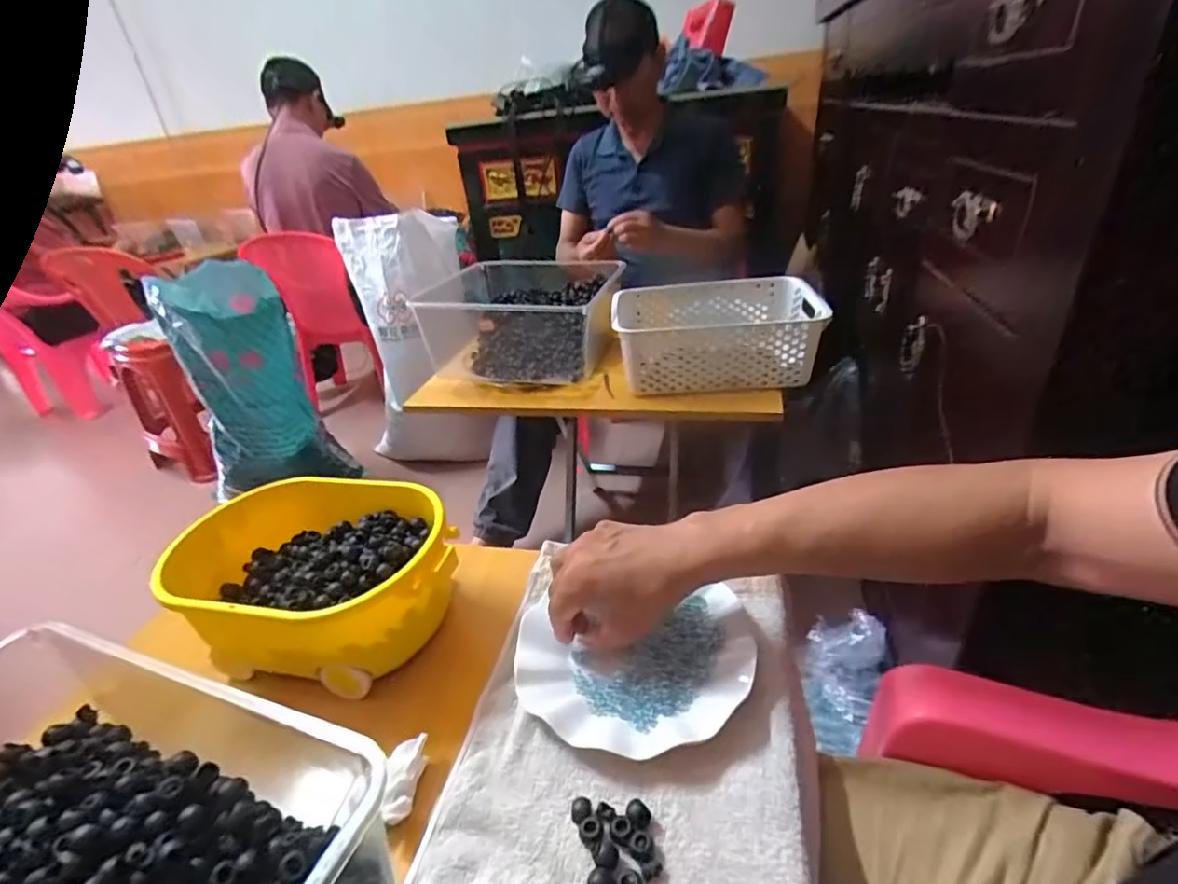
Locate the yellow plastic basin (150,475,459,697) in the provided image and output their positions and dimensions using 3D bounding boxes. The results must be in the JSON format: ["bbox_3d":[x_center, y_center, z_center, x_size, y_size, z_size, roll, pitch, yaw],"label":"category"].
[{"bbox_3d":[-0.237,0.115,0.499,0.258,0.093,0.164,1,31,12],"label":"yellow plastic basin"}]

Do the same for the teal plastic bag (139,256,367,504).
[{"bbox_3d":[-0.863,-0.128,1.447,0.326,0.557,0.285,-23,34,-26],"label":"teal plastic bag"}]

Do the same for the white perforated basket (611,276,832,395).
[{"bbox_3d":[0.202,-0.178,0.920,0.294,0.110,0.231,-6,30,2],"label":"white perforated basket"}]

